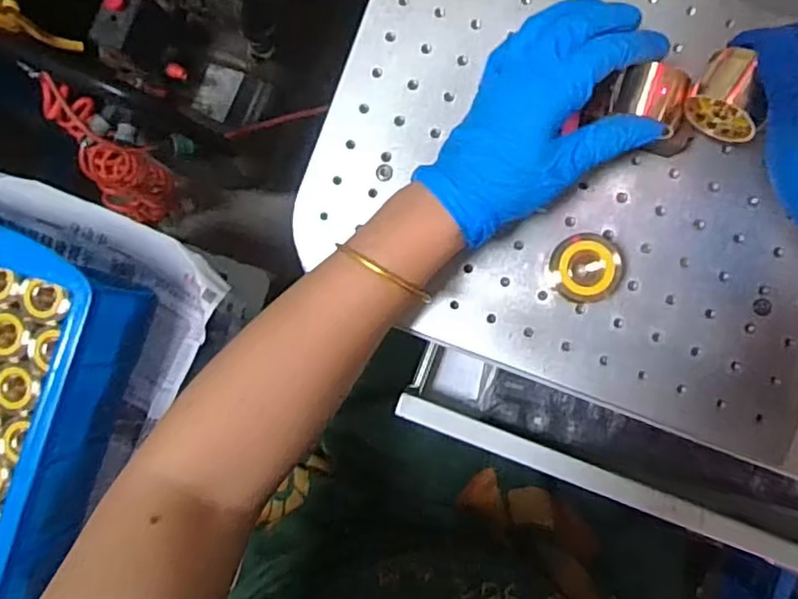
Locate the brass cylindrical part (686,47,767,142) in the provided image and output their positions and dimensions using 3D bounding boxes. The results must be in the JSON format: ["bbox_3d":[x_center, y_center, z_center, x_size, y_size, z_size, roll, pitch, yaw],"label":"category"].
[{"bbox_3d":[0.175,-0.106,0.334,0.040,0.033,0.028,38,92,5],"label":"brass cylindrical part"}]

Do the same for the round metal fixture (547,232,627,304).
[{"bbox_3d":[0.117,-0.019,0.385,0.048,0.033,0.041,-13,87,4],"label":"round metal fixture"}]

